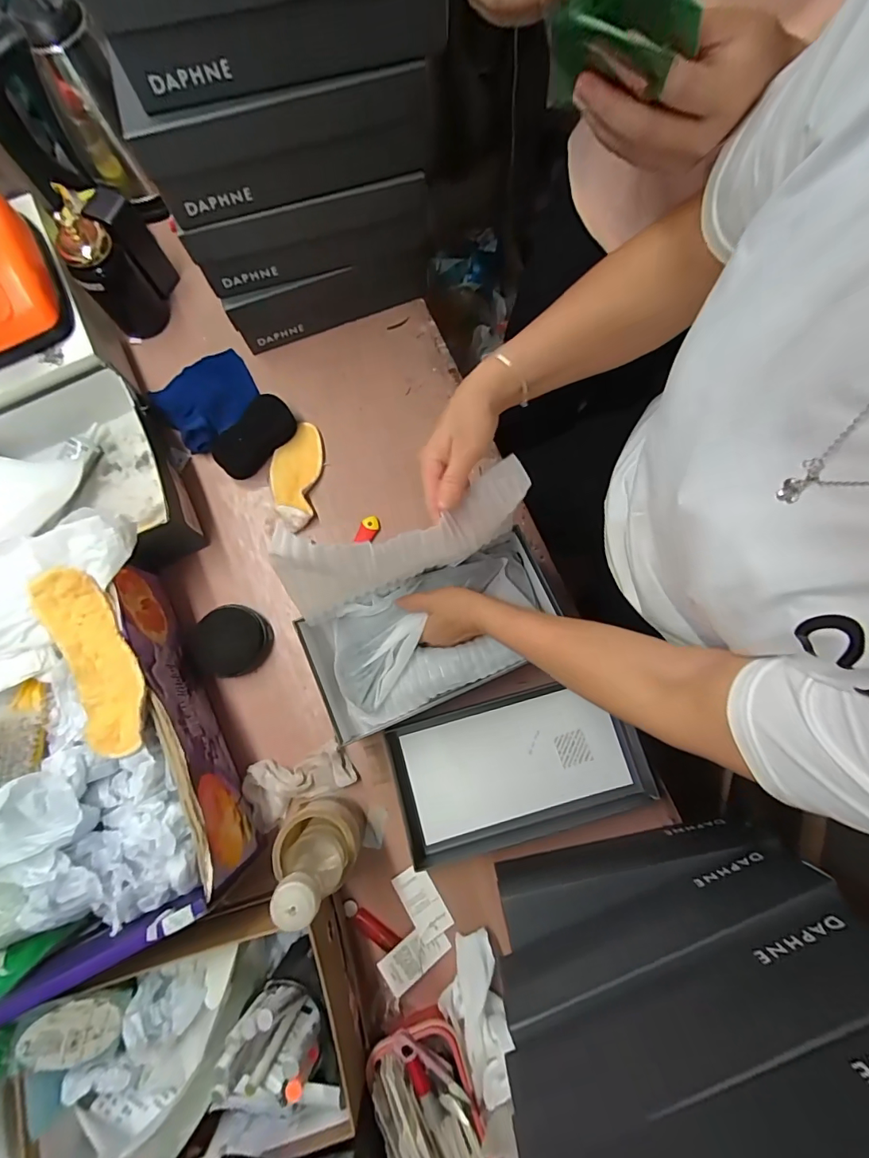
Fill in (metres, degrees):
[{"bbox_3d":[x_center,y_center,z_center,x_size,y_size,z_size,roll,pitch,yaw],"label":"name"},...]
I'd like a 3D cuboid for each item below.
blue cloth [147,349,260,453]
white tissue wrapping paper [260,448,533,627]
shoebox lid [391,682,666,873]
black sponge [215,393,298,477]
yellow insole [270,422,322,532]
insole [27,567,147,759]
[{"bbox_3d":[-0.335,-0.269,0.666,0.142,0.035,0.127,-39,81,-8],"label":"blue cloth"},{"bbox_3d":[-0.032,-0.033,0.464,0.253,0.164,0.062,-17,78,-4],"label":"white tissue wrapping paper"},{"bbox_3d":[0.106,0.235,0.573,0.308,0.021,0.165,-14,78,-3],"label":"shoebox lid"},{"bbox_3d":[-0.261,-0.205,0.647,0.058,0.050,0.126,43,81,8],"label":"black sponge"},{"bbox_3d":[-0.201,-0.150,0.648,0.067,0.016,0.161,4,78,1],"label":"yellow insole"},{"bbox_3d":[-0.344,0.079,0.458,0.066,0.025,0.197,-27,79,-6],"label":"insole"}]

